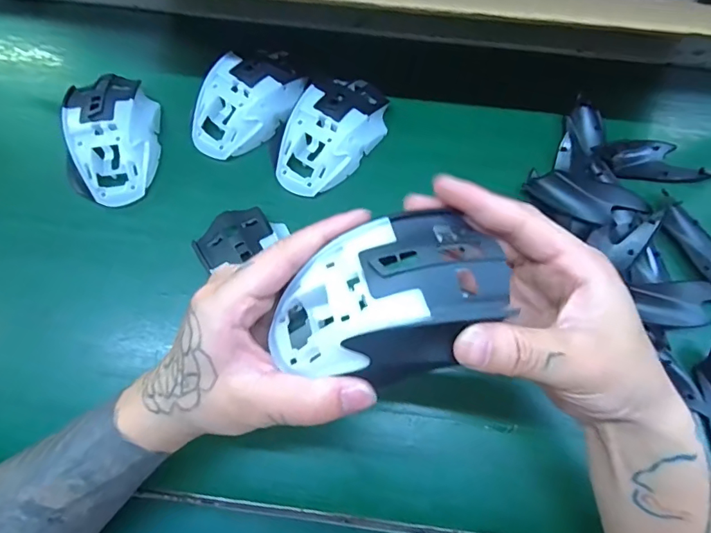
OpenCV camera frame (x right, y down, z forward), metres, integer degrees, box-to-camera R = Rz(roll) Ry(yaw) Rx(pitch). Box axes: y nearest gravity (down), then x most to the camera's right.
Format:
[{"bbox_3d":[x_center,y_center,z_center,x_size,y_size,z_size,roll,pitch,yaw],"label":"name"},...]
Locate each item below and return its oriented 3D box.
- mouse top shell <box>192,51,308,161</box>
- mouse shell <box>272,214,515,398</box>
[{"bbox_3d":[-0.090,-0.137,0.385,0.064,0.033,0.104,34,75,9],"label":"mouse top shell"},{"bbox_3d":[0.014,0.015,0.213,0.110,0.033,0.070,-18,74,-6],"label":"mouse shell"}]

